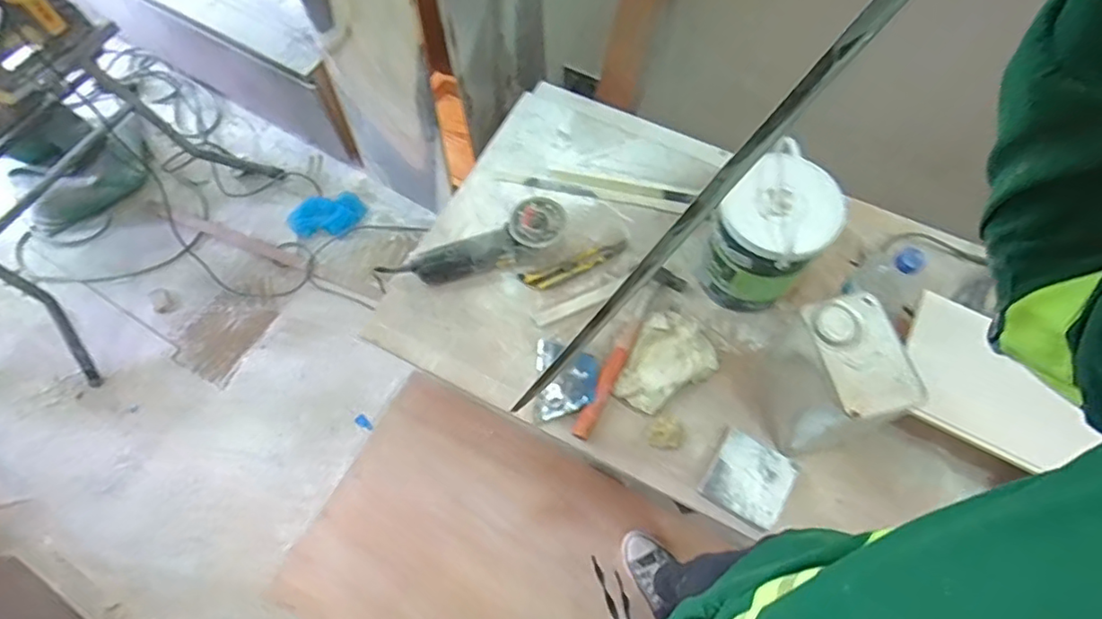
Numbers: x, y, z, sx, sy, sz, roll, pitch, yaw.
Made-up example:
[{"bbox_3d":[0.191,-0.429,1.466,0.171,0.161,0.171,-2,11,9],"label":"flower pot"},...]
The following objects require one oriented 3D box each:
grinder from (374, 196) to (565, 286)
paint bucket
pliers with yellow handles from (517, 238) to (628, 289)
[{"bbox_3d":[-0.128,-0.095,1.025,0.315,0.085,0.079,-22,68,-7],"label":"grinder"},{"bbox_3d":[0.344,-0.105,0.943,0.138,0.236,0.157,41,74,17],"label":"paint bucket"},{"bbox_3d":[0.044,-0.081,1.052,0.200,0.021,0.044,-23,68,-8],"label":"pliers with yellow handles"}]

